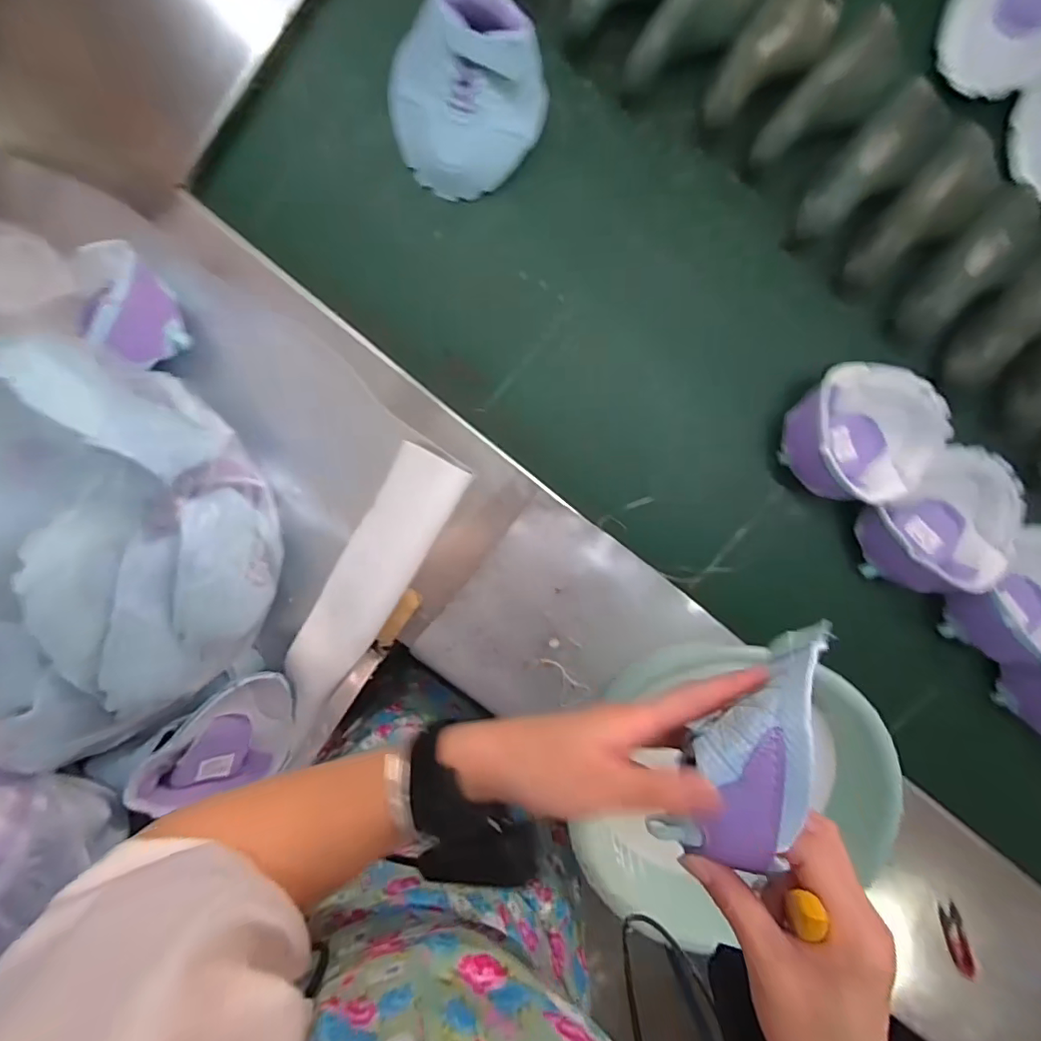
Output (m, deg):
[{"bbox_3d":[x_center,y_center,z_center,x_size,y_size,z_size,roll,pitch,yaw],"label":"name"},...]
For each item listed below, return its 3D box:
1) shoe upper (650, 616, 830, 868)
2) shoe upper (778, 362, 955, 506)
[{"bbox_3d":[0.124,0.116,0.273,0.059,0.045,0.135,23,89,-4],"label":"shoe upper"},{"bbox_3d":[0.362,-0.093,0.550,0.147,0.055,0.155,0,99,0],"label":"shoe upper"}]

